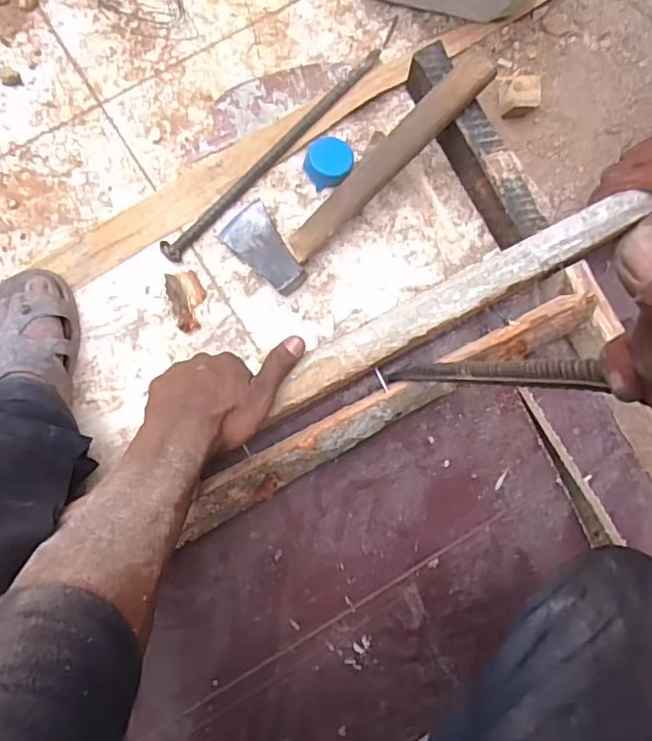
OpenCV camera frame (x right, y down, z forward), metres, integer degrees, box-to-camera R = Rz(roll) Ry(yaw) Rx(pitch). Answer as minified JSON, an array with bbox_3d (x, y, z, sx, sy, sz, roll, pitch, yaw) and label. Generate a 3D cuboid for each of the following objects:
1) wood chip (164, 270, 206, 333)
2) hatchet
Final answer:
[{"bbox_3d":[-0.155,-0.079,0.646,0.038,0.016,0.067,-19,85,-7],"label":"wood chip"},{"bbox_3d":[0.029,-0.235,0.629,0.111,0.028,0.329,44,95,9],"label":"hatchet"}]

